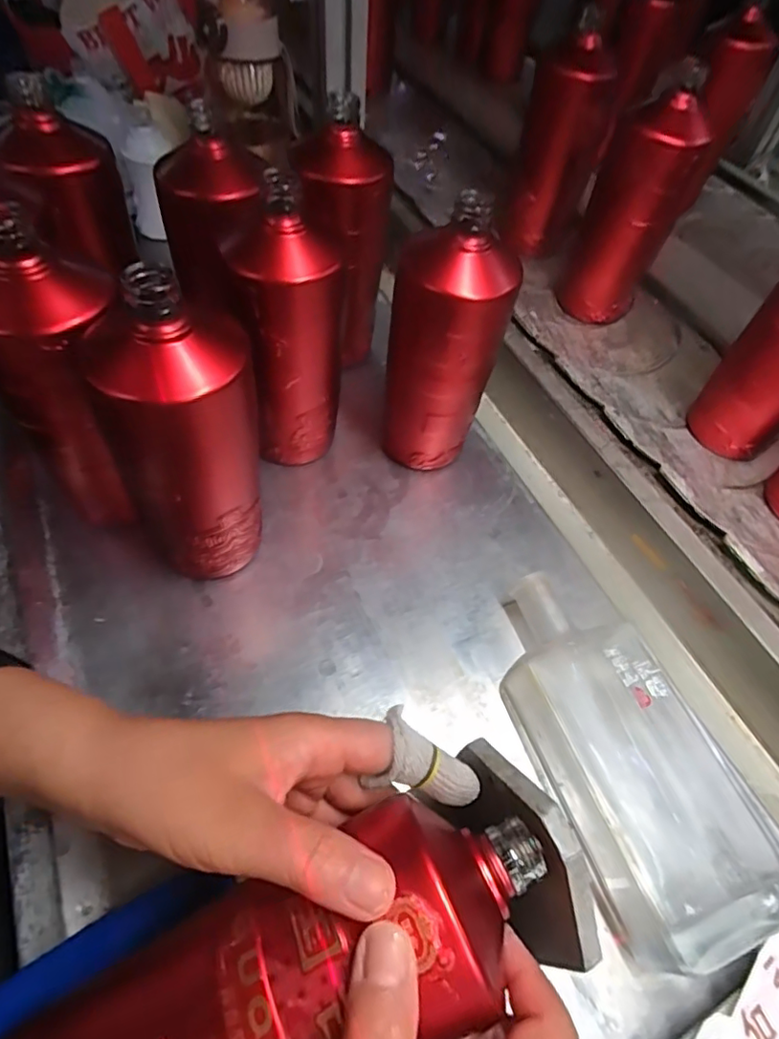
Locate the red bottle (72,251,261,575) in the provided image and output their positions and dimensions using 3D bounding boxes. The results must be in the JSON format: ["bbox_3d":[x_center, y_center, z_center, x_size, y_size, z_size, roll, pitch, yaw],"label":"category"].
[{"bbox_3d":[-0.121,-0.038,0.329,0.076,0.211,0.072,-26,62,-23],"label":"red bottle"}]

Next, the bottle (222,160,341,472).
[{"bbox_3d":[-0.070,-0.116,0.392,0.067,0.200,0.058,-3,56,-10],"label":"bottle"}]

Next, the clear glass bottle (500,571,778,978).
[{"bbox_3d":[0.138,0.136,0.345,0.102,0.049,0.222,-14,58,-17],"label":"clear glass bottle"}]

